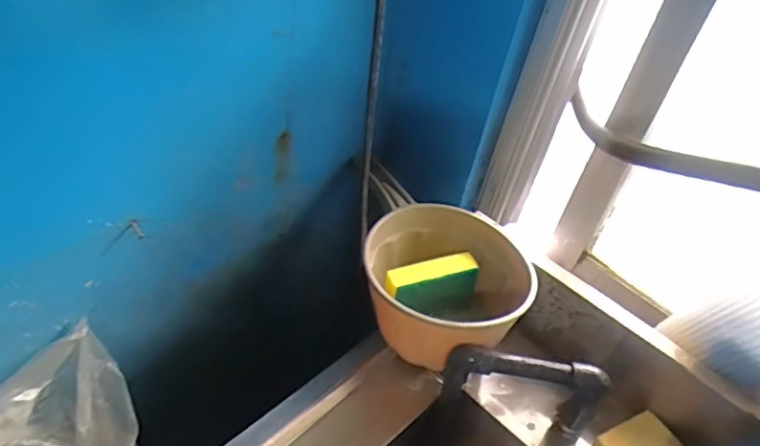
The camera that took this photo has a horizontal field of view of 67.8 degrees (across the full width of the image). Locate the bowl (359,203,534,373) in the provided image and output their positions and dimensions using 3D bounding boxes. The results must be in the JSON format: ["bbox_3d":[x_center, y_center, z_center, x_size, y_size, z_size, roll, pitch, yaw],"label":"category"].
[{"bbox_3d":[0.068,0.077,0.621,0.160,0.105,0.163,6,43,-5],"label":"bowl"}]

